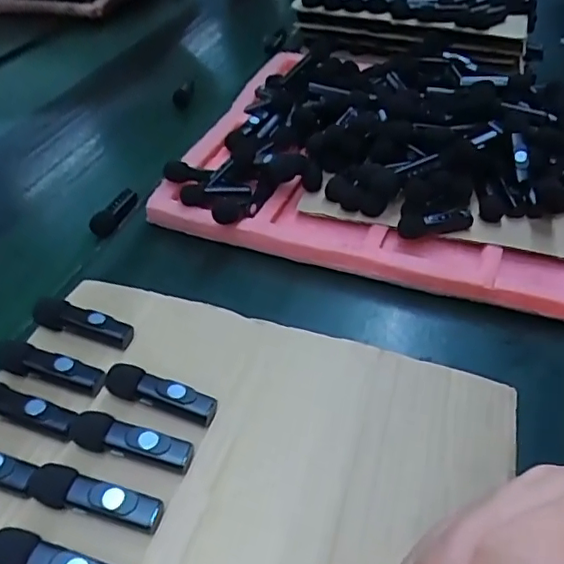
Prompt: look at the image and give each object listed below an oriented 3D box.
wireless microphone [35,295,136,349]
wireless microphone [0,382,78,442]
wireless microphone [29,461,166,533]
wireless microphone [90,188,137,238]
[{"bbox_3d":[-0.125,0.025,0.359,0.063,0.013,0.016,17,44,5],"label":"wireless microphone"},{"bbox_3d":[-0.142,0.070,0.311,0.062,0.021,0.015,8,43,14],"label":"wireless microphone"},{"bbox_3d":[-0.091,0.105,0.278,0.066,0.015,0.017,8,43,13],"label":"wireless microphone"},{"bbox_3d":[-0.158,-0.068,0.543,0.021,0.023,0.060,8,43,14],"label":"wireless microphone"}]

